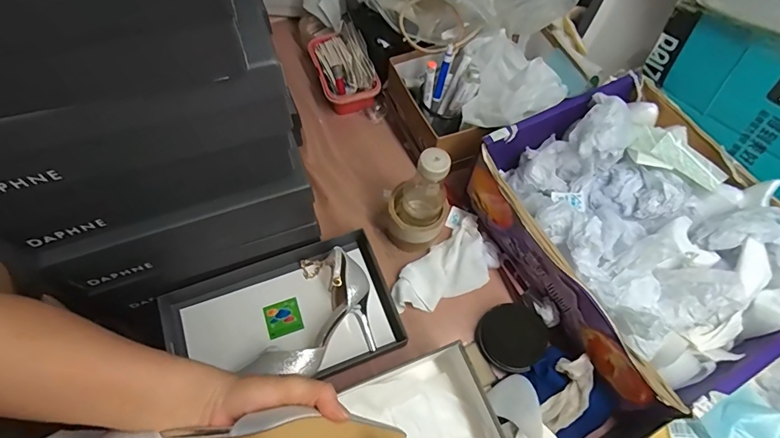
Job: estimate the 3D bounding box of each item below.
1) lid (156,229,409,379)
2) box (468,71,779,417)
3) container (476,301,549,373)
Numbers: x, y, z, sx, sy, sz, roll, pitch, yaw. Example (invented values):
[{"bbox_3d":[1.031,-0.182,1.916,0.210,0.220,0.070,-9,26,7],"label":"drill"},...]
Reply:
[{"bbox_3d":[-0.149,0.139,0.599,0.304,0.068,0.179,-20,66,-12],"label":"lid"},{"bbox_3d":[0.342,0.009,0.597,0.312,0.156,0.397,-24,67,-14],"label":"box"},{"bbox_3d":[0.170,0.163,0.602,0.088,0.016,0.088,-5,66,12],"label":"container"}]

